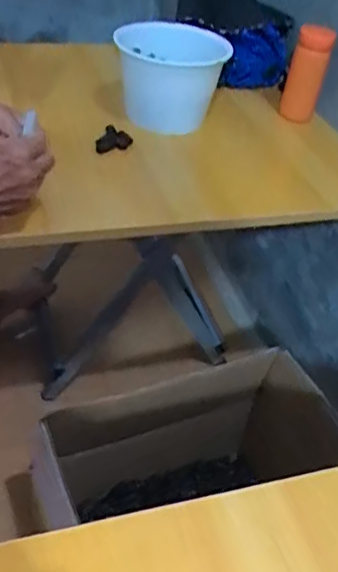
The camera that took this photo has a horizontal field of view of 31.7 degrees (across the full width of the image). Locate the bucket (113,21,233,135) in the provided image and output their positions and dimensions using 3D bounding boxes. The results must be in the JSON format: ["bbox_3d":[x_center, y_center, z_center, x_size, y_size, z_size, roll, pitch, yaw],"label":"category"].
[{"bbox_3d":[0.003,-0.319,0.938,0.162,0.124,0.161,4,41,-3],"label":"bucket"}]

